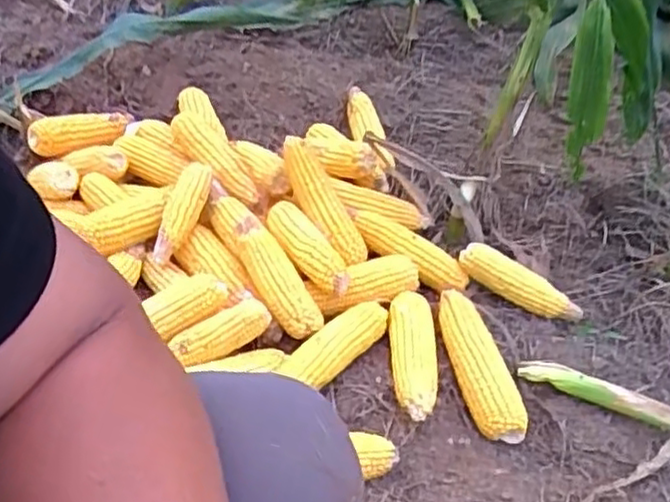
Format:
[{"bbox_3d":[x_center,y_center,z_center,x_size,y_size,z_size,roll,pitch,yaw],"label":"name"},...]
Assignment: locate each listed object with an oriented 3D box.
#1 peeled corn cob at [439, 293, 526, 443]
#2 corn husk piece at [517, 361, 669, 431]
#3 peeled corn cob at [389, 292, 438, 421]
[{"bbox_3d":[0.183,0.141,0.900,0.068,0.056,0.204,-6,43,-12],"label":"peeled corn cob"},{"bbox_3d":[0.341,0.182,0.868,0.225,0.032,0.029,22,43,18],"label":"corn husk piece"},{"bbox_3d":[0.101,0.136,0.898,0.060,0.052,0.175,2,42,-3],"label":"peeled corn cob"}]

